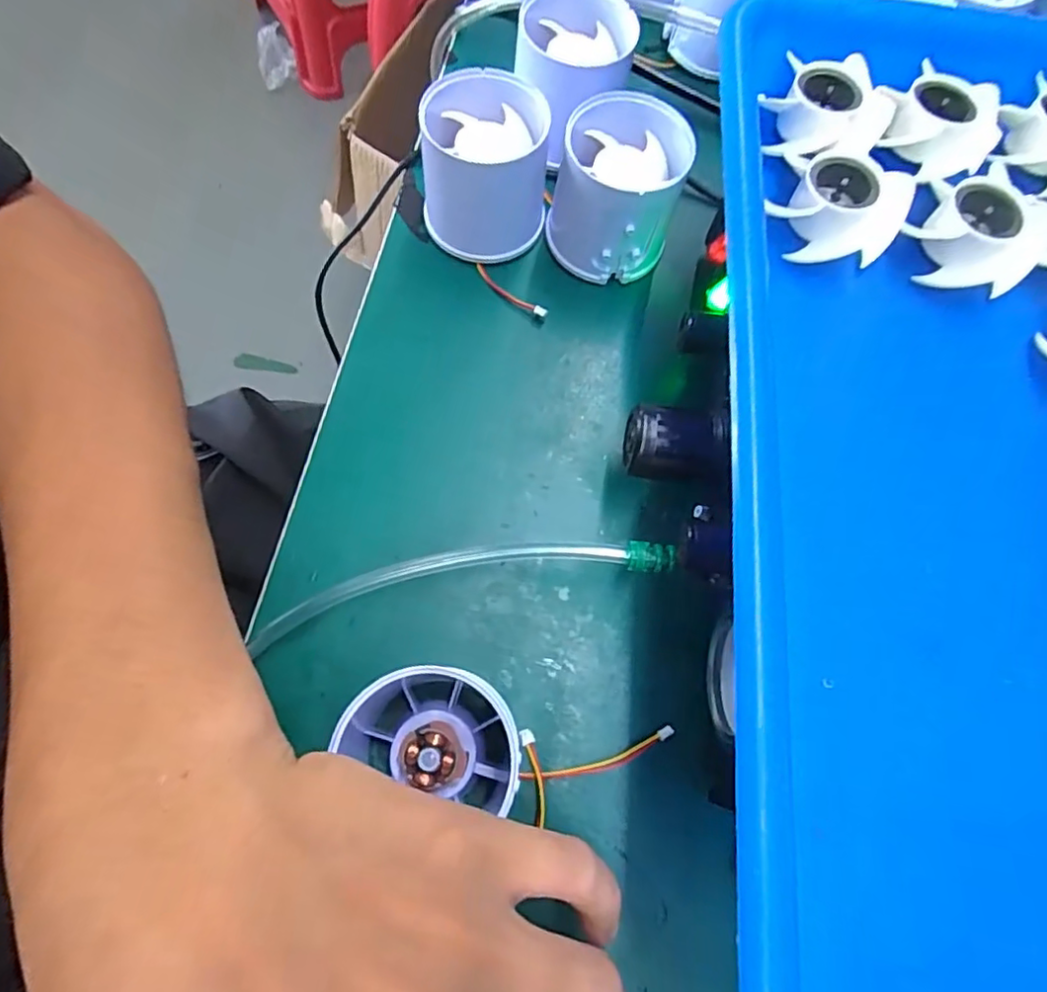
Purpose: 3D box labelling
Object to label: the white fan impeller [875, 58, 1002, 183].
[{"bbox_3d":[0.146,-0.133,0.218,0.039,0.016,0.039,26,71,5],"label":"white fan impeller"}]

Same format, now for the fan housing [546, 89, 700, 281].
[{"bbox_3d":[0.039,-0.132,0.264,0.051,0.055,0.054,8,70,0],"label":"fan housing"}]

